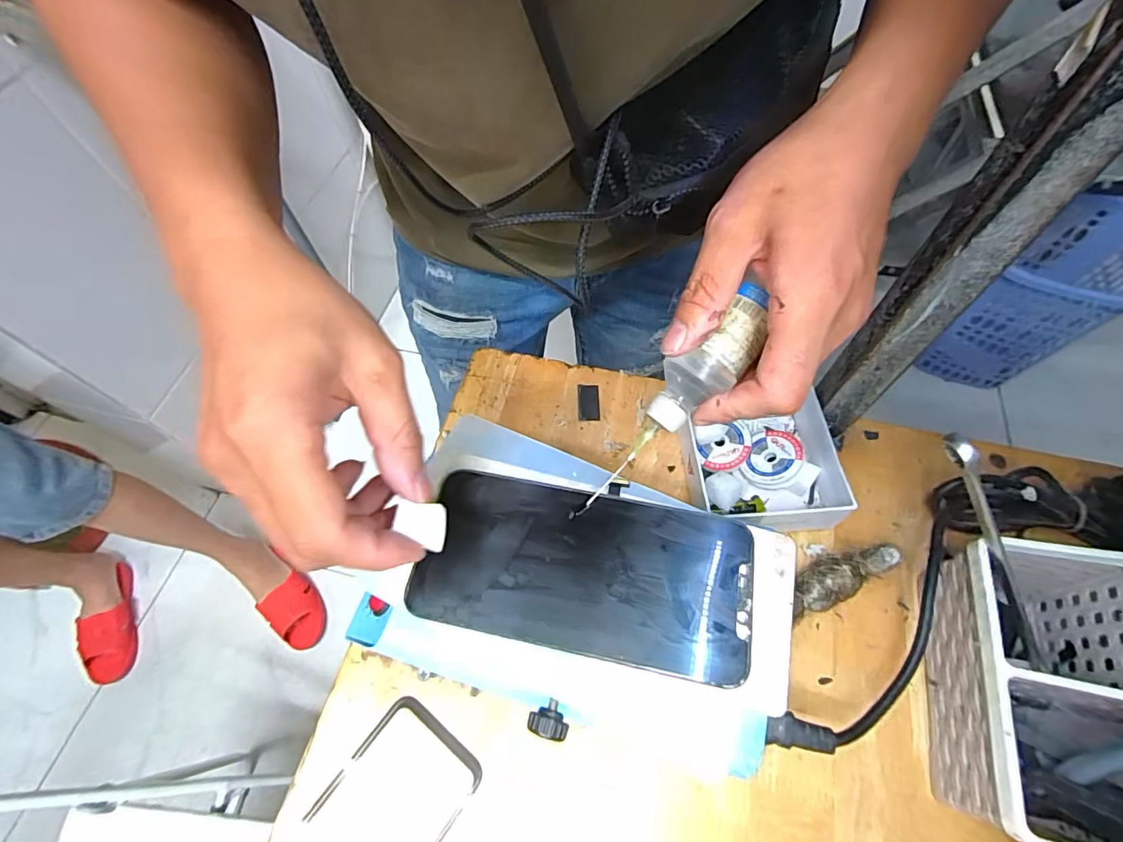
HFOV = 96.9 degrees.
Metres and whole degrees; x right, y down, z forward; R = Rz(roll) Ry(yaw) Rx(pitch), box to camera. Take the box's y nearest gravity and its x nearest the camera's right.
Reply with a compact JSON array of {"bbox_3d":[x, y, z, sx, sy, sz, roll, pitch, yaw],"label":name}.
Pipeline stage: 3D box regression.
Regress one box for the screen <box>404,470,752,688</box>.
[{"bbox_3d":[0.010,0.070,0.237,0.152,0.005,0.074,10,62,9],"label":"screen"}]

